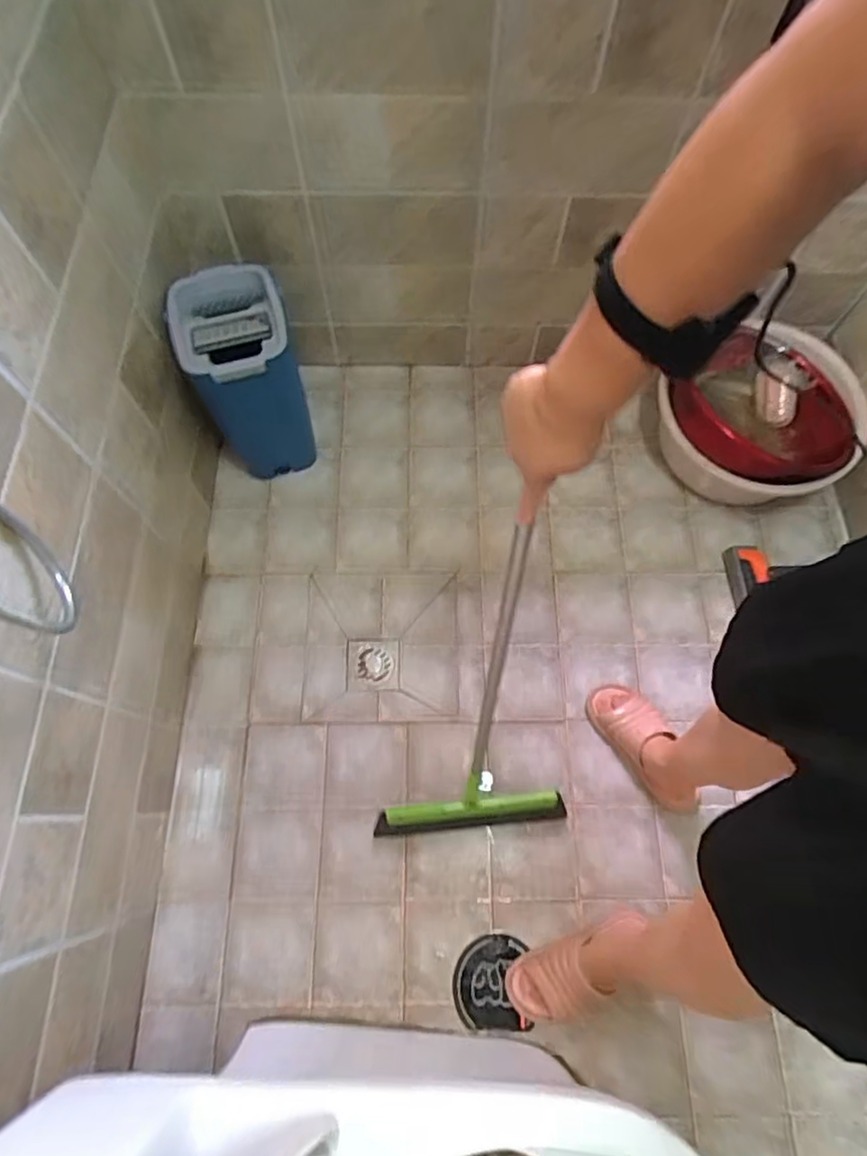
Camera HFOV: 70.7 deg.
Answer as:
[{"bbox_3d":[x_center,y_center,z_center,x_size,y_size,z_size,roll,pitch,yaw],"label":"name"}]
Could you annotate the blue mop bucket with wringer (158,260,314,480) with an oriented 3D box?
[{"bbox_3d":[-0.347,-0.364,1.199,0.187,0.389,0.215,-18,71,-8],"label":"blue mop bucket with wringer"}]

